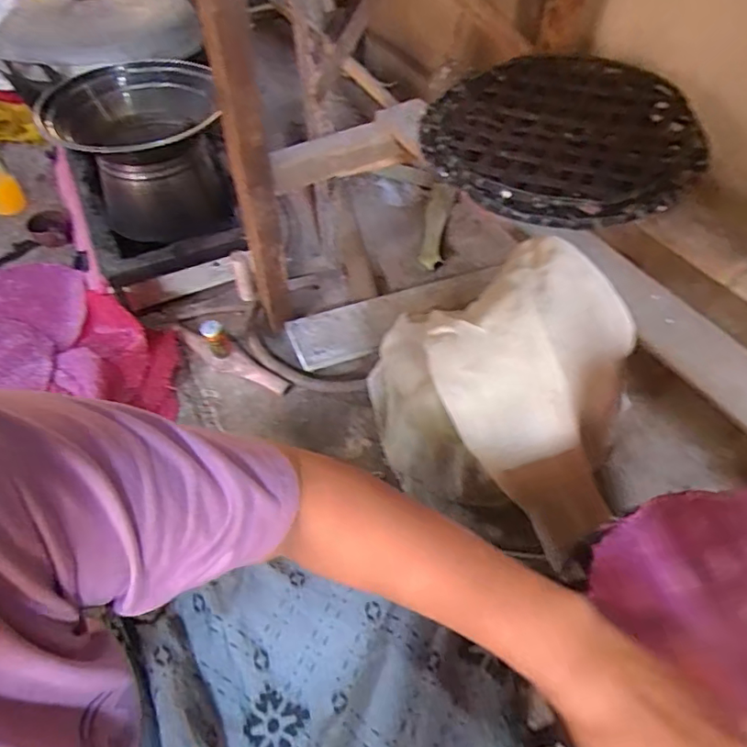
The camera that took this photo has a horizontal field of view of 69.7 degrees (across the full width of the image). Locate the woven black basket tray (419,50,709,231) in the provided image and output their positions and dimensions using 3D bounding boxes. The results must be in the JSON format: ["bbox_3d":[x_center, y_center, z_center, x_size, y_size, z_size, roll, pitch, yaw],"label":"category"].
[{"bbox_3d":[0.281,-0.361,0.805,0.378,0.058,0.405,-18,54,-14],"label":"woven black basket tray"}]

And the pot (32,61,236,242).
[{"bbox_3d":[-0.419,-0.409,1.011,0.268,0.225,0.288,0,51,0],"label":"pot"}]

